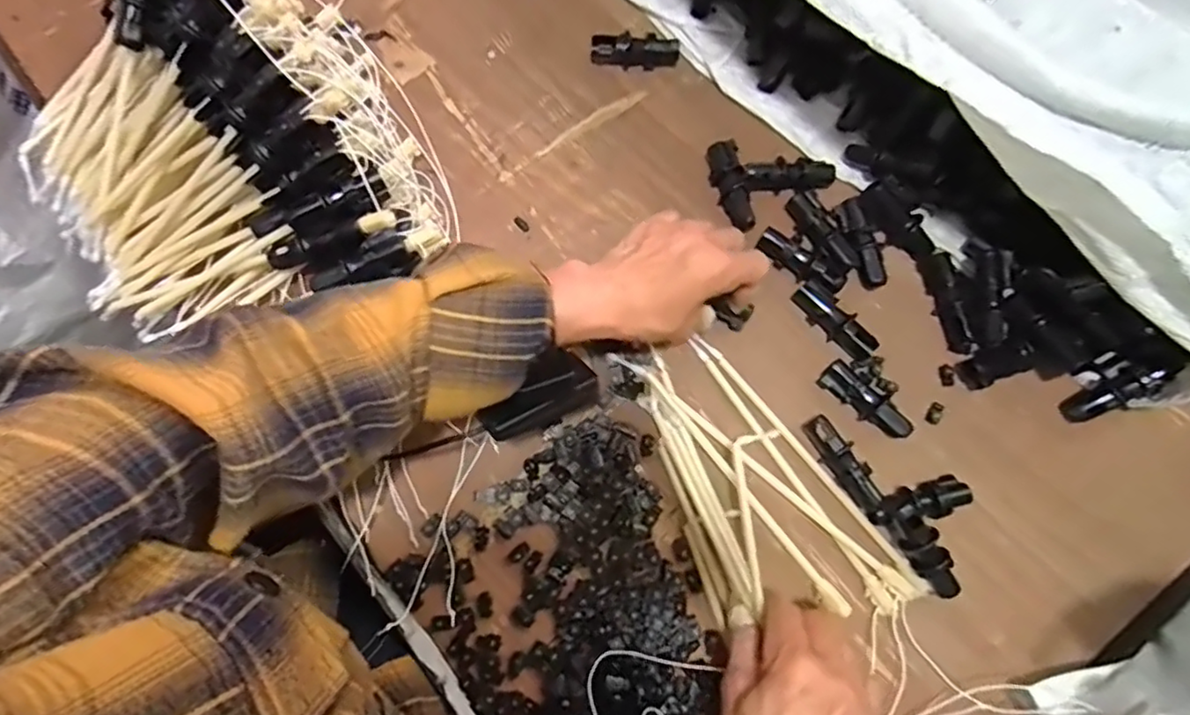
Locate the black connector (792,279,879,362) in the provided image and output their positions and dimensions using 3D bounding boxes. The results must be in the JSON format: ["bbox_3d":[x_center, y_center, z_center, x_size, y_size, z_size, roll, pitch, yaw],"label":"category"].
[{"bbox_3d":[0.171,-0.026,0.438,0.067,0.023,0.021,39,80,7],"label":"black connector"}]

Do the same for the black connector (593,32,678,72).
[{"bbox_3d":[0.032,-0.239,0.479,0.067,0.023,0.017,8,78,1],"label":"black connector"}]

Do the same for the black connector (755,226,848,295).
[{"bbox_3d":[0.148,-0.068,0.444,0.066,0.026,0.017,37,80,6],"label":"black connector"}]

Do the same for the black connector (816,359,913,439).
[{"bbox_3d":[0.186,0.031,0.427,0.021,0.021,0.066,-44,82,-9],"label":"black connector"}]

